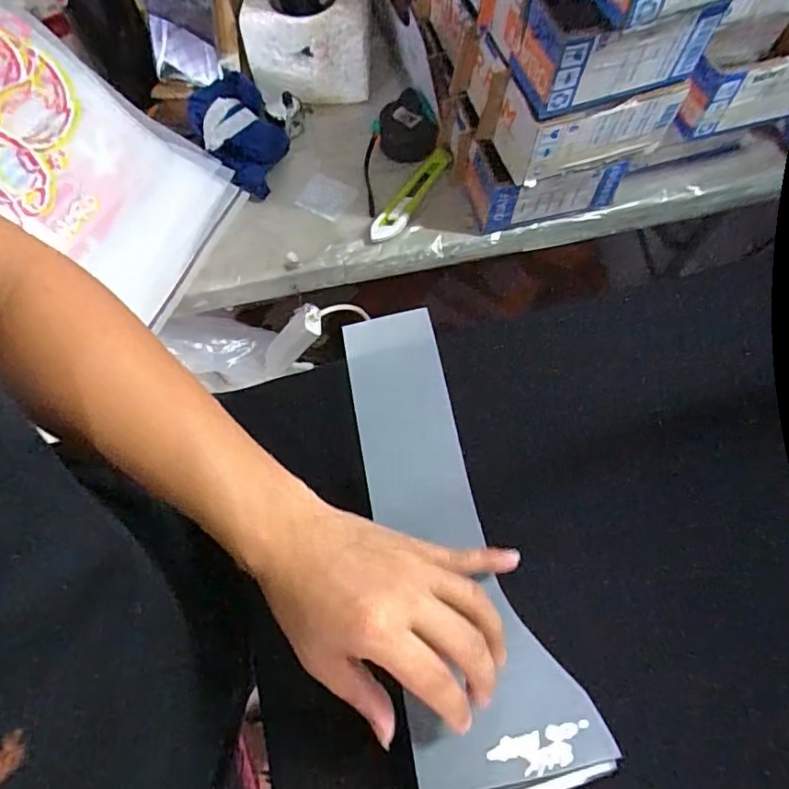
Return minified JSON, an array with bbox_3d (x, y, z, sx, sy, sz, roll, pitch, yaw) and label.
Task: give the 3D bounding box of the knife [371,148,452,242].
[{"bbox_3d":[0.019,-0.226,0.636,0.031,0.017,0.138,33,71,12],"label":"knife"}]

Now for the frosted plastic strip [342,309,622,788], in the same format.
[{"bbox_3d":[0.029,0.091,0.393,0.105,0.065,0.317,-15,62,-6],"label":"frosted plastic strip"}]

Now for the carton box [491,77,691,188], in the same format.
[{"bbox_3d":[0.182,-0.265,0.534,0.155,0.072,0.069,-15,69,-6],"label":"carton box"}]

